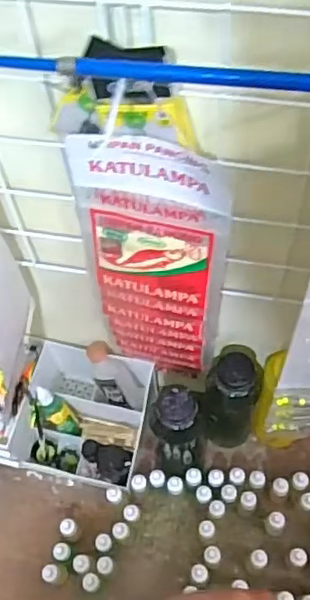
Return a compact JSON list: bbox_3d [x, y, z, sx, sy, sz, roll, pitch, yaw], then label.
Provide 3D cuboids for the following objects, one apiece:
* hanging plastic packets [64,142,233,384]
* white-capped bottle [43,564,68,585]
[{"bbox_3d":[0.001,-0.012,0.539,0.118,0.338,0.022,11,62,11],"label":"hanging plastic packets"},{"bbox_3d":[-0.113,0.315,0.696,0.017,0.061,0.022,28,66,19],"label":"white-capped bottle"}]

